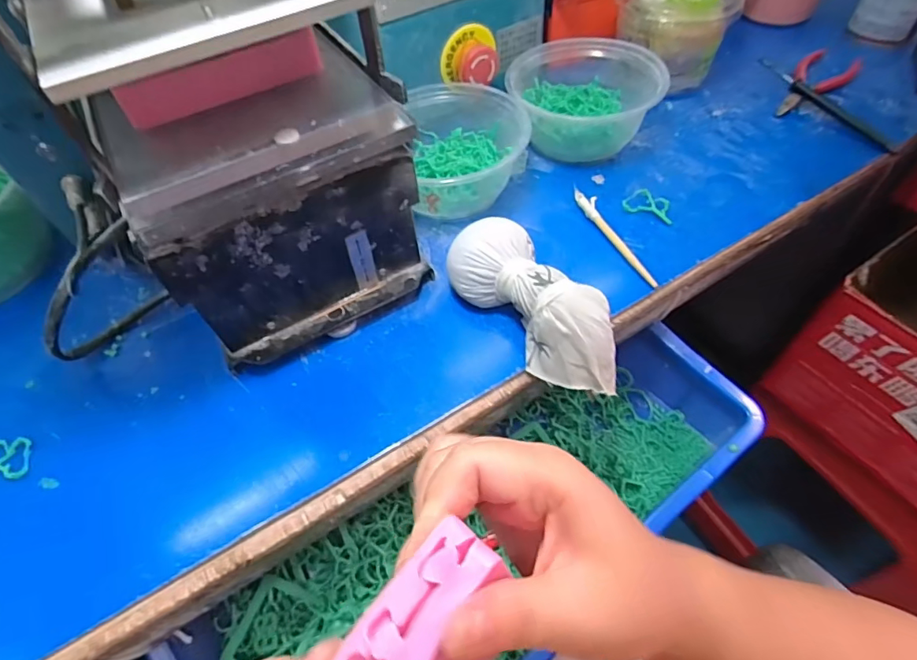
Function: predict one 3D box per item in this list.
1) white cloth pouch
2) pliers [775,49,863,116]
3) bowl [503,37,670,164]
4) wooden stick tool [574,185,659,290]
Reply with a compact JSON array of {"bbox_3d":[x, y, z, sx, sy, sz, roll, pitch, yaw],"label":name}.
[{"bbox_3d":[0.050,-0.018,0.332,0.054,0.044,0.137,-33,59,-19],"label":"white cloth pouch"},{"bbox_3d":[0.350,-0.244,0.485,0.050,0.011,0.127,37,64,26],"label":"pliers"},{"bbox_3d":[0.113,-0.211,0.453,0.131,0.062,0.115,15,57,14],"label":"bowl"},{"bbox_3d":[0.121,-0.077,0.393,0.016,0.008,0.118,-16,55,-7],"label":"wooden stick tool"}]

